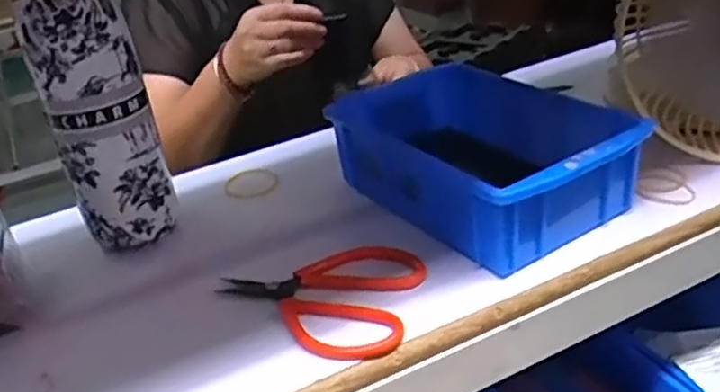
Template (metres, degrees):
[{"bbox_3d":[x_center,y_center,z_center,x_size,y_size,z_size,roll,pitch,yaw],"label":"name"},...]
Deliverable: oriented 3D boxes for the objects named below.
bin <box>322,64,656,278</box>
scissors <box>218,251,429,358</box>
[{"bbox_3d":[0.081,-0.028,0.490,0.129,0.062,0.195,-24,31,-29],"label":"bin"},{"bbox_3d":[-0.027,0.063,0.424,0.119,0.014,0.092,2,28,19],"label":"scissors"}]

